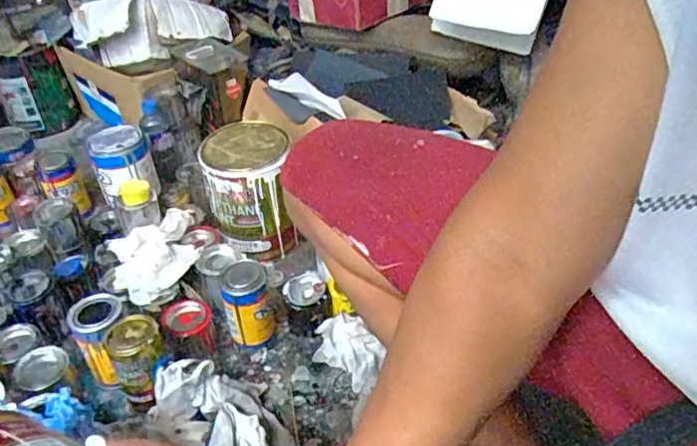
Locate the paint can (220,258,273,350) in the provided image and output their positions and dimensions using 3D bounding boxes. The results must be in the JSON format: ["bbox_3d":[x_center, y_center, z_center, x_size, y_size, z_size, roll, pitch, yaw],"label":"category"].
[{"bbox_3d":[-0.158,0.130,0.904,0.071,0.135,0.072,-9,40,-7],"label":"paint can"}]

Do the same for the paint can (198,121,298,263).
[{"bbox_3d":[-0.179,-0.059,1.062,0.153,0.199,0.155,-9,40,-8],"label":"paint can"}]

